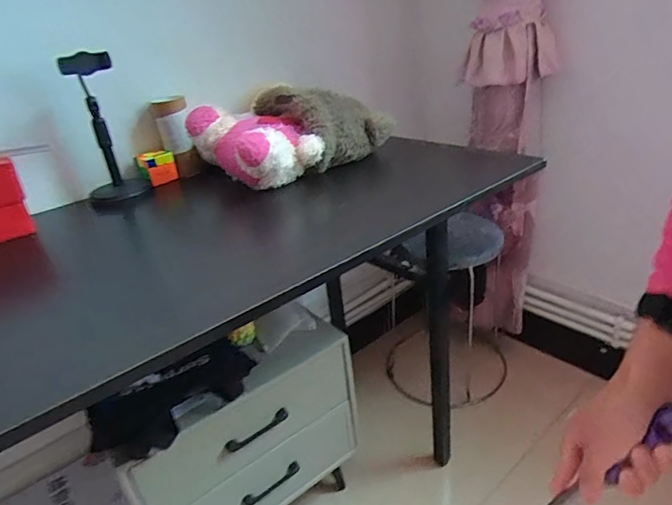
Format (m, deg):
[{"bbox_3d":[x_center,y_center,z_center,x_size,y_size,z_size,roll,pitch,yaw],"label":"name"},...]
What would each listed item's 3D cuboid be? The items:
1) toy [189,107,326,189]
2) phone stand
[{"bbox_3d":[-0.142,-0.197,0.855,0.144,0.122,0.220,-29,34,-36],"label":"toy"},{"bbox_3d":[-0.421,-0.215,0.839,0.101,0.259,0.119,-17,28,-18],"label":"phone stand"}]

